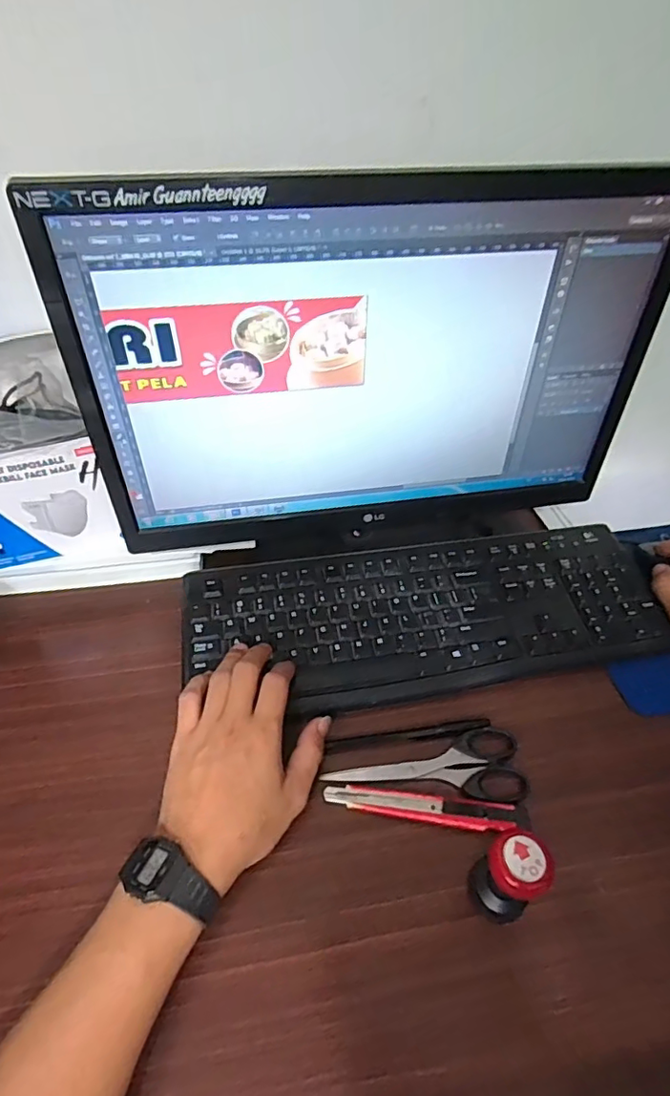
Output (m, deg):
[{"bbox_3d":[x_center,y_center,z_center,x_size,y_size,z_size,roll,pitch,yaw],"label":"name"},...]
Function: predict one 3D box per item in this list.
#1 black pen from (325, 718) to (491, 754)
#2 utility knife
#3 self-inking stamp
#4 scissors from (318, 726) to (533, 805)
[{"bbox_3d":[0.061,0.150,0.432,0.131,0.008,0.010,-6,46,-8],"label":"black pen"},{"bbox_3d":[0.067,0.187,0.387,0.145,0.015,0.020,6,46,4],"label":"utility knife"},{"bbox_3d":[0.105,0.203,0.330,0.030,0.082,0.041,-17,49,-18],"label":"self-inking stamp"},{"bbox_3d":[0.069,0.166,0.411,0.149,0.006,0.054,0,46,-2],"label":"scissors"}]

